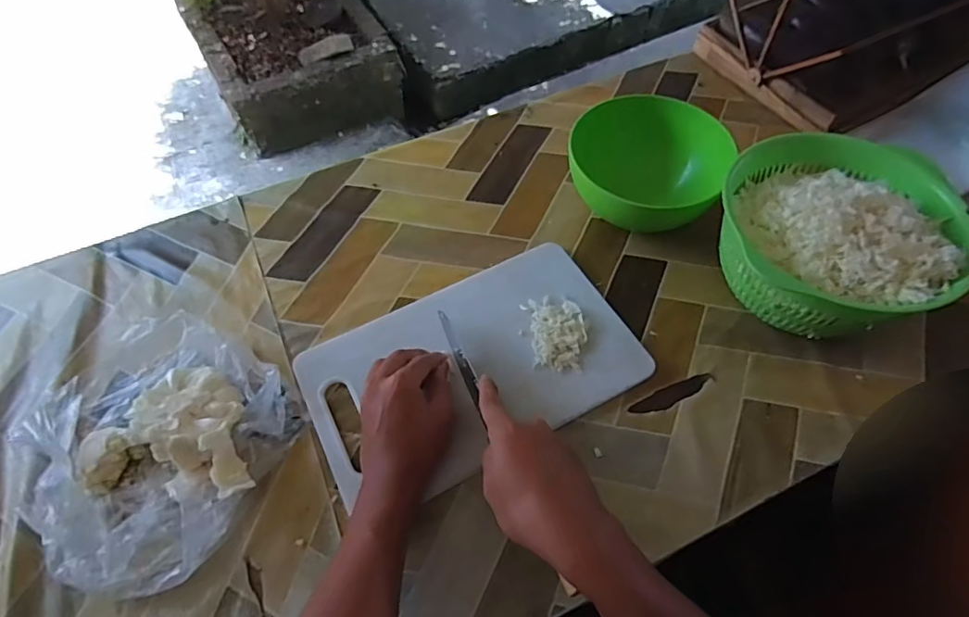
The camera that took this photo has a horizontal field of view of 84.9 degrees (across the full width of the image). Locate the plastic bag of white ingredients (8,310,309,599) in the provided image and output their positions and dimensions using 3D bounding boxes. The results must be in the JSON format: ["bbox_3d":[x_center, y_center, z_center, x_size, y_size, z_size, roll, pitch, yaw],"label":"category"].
[{"bbox_3d":[-0.316,0.117,0.489,0.233,0.054,0.225,21,58,14],"label":"plastic bag of white ingredients"}]

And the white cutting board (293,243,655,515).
[{"bbox_3d":[-0.013,0.058,0.543,0.325,0.017,0.194,-26,62,-13],"label":"white cutting board"}]

